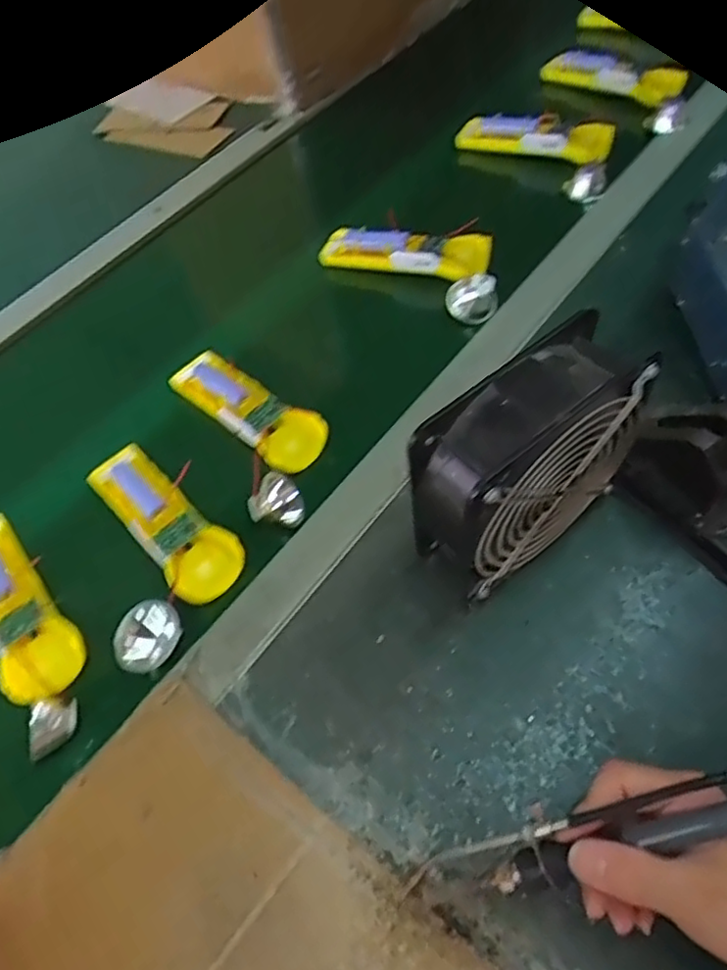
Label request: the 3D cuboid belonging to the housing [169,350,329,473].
[{"bbox_3d":[-0.097,-0.065,0.548,0.153,0.024,0.052,36,67,26],"label":"housing"}]

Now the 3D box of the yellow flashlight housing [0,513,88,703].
[{"bbox_3d":[-0.257,0.086,0.475,0.054,0.021,0.165,-39,65,-18],"label":"yellow flashlight housing"}]

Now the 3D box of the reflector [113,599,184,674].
[{"bbox_3d":[-0.149,0.104,0.453,0.046,0.035,0.034,-26,58,-10],"label":"reflector"}]

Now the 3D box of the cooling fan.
[{"bbox_3d":[0.101,-0.008,0.415,0.142,0.155,0.063,-35,60,-16],"label":"cooling fan"}]

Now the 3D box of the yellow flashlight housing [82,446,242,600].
[{"bbox_3d":[-0.152,0.025,0.503,0.053,0.027,0.158,-39,61,-18],"label":"yellow flashlight housing"}]

